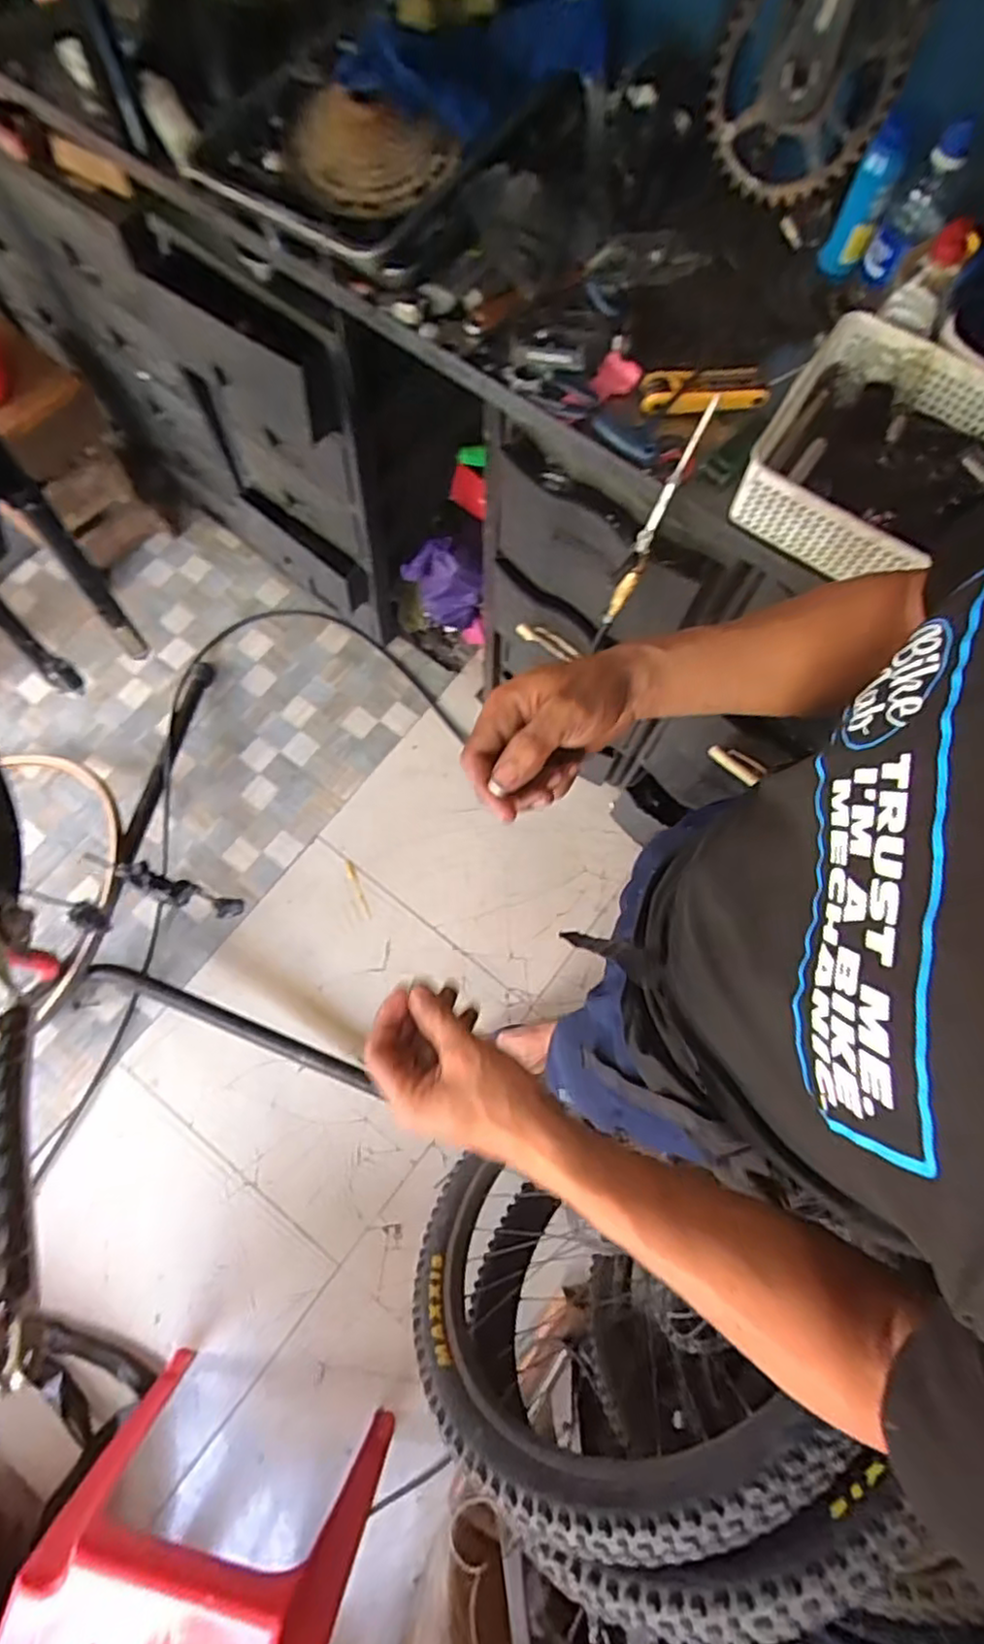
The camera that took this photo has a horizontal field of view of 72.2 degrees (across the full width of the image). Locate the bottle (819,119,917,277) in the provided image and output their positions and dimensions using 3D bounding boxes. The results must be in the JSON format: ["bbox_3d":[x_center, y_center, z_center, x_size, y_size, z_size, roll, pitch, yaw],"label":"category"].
[{"bbox_3d":[0.398,-0.660,0.725,0.049,0.131,0.059,34,76,7],"label":"bottle"}]

